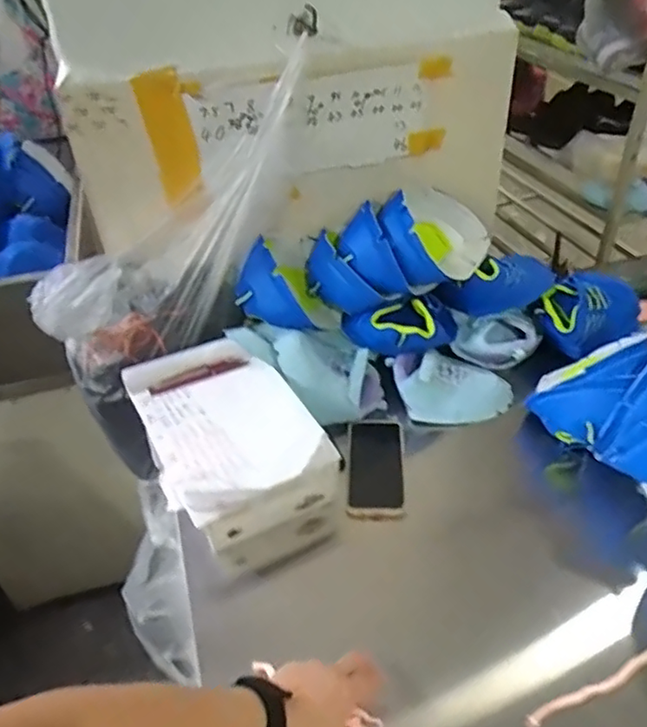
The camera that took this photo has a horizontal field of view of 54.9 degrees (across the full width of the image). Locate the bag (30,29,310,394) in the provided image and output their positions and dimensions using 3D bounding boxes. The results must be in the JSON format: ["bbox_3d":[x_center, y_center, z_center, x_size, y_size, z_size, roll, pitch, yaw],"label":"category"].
[{"bbox_3d":[-0.175,-0.185,0.854,0.528,0.200,0.094,-47,44,8],"label":"bag"}]

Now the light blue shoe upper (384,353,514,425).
[{"bbox_3d":[0.195,0.033,0.935,0.180,0.059,0.101,-4,40,0],"label":"light blue shoe upper"}]

